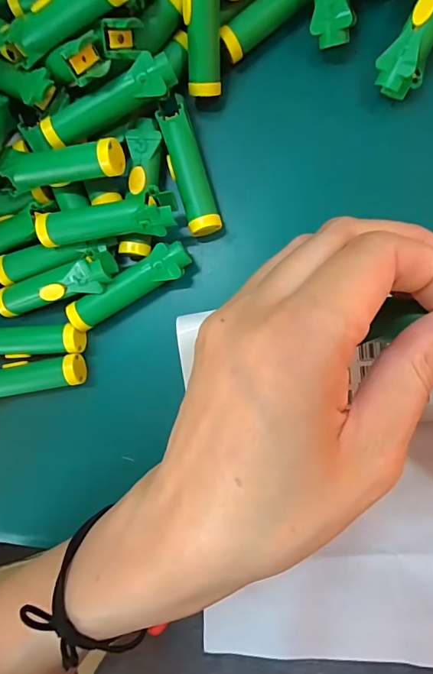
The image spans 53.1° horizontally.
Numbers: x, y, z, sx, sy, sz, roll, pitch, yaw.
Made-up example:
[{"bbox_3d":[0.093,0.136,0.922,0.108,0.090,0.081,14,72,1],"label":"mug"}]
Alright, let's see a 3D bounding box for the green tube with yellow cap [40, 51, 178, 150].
[{"bbox_3d":[-0.060,-0.132,0.248,0.078,0.021,0.018,-22,85,8],"label":"green tube with yellow cap"}]

